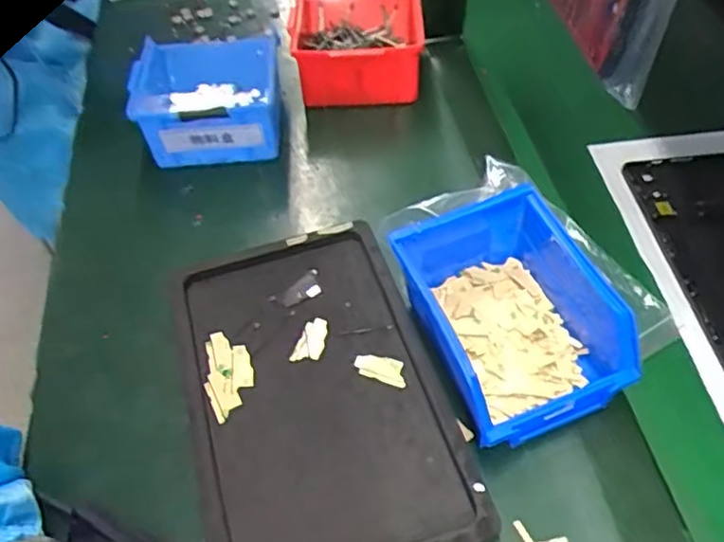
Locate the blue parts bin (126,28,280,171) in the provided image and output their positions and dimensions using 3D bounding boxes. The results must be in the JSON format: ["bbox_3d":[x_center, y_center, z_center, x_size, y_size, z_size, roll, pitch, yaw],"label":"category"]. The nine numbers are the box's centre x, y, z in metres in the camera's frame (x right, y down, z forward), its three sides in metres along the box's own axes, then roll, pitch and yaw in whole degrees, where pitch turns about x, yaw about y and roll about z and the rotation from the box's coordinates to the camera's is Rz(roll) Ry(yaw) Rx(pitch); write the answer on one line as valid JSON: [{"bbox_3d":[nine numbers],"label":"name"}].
[{"bbox_3d":[-0.146,-0.172,0.611,0.132,0.073,0.155,-5,53,-2],"label":"blue parts bin"}]

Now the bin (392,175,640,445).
[{"bbox_3d":[0.098,0.031,0.416,0.123,0.081,0.146,-14,54,-9],"label":"bin"}]

